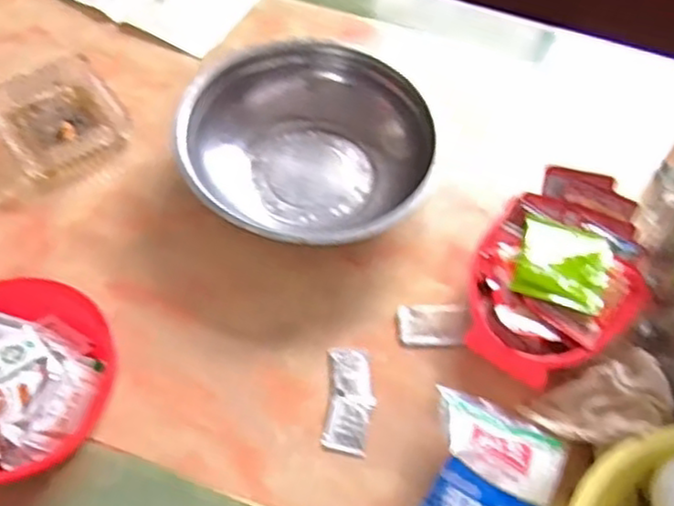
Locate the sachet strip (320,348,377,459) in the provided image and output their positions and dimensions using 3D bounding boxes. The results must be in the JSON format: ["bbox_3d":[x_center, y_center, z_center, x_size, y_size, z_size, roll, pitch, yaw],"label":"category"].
[{"bbox_3d":[0.011,0.126,0.603,0.039,0.004,0.092,6,57,0],"label":"sachet strip"}]

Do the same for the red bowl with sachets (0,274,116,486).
[{"bbox_3d":[-0.266,0.101,0.575,0.156,0.058,0.171,2,57,-2],"label":"red bowl with sachets"}]

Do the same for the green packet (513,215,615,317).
[{"bbox_3d":[0.203,0.009,0.627,0.079,0.020,0.092,20,58,9],"label":"green packet"}]

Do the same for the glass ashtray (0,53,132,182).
[{"bbox_3d":[-0.296,-0.146,0.739,0.115,0.044,0.136,-31,64,-21],"label":"glass ashtray"}]

